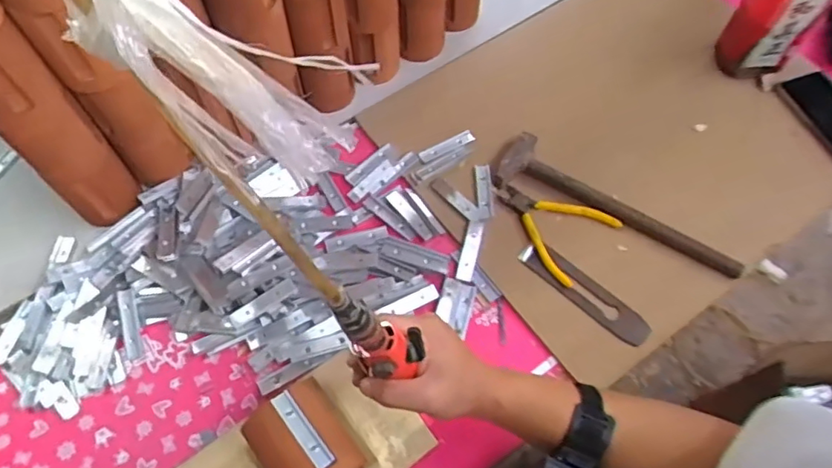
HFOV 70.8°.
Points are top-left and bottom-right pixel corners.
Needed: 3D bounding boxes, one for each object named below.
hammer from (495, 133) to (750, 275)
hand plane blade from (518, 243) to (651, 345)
[{"bbox_3d":[0.253,-0.039,0.744,0.323,0.038,0.074,26,66,11],"label":"hammer"},{"bbox_3d":[0.198,0.066,0.691,0.168,0.008,0.036,41,85,23],"label":"hand plane blade"}]

